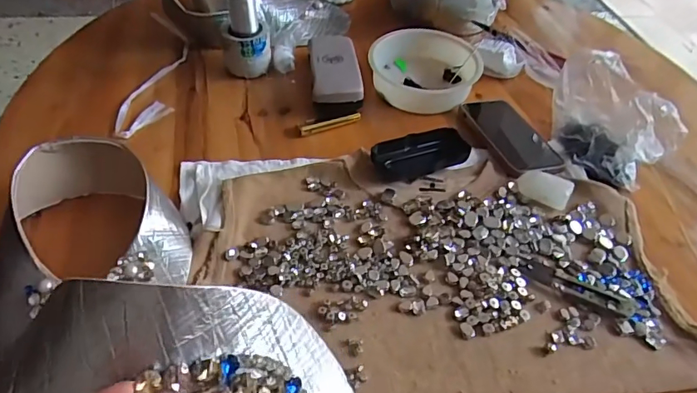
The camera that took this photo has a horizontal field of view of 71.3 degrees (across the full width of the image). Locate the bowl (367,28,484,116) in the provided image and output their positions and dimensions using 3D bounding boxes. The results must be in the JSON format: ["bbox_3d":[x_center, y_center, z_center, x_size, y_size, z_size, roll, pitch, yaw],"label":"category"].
[{"bbox_3d":[0.102,-0.180,0.668,0.131,0.044,0.143,3,48,-3],"label":"bowl"}]

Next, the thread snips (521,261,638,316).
[{"bbox_3d":[0.212,0.083,0.447,0.104,0.008,0.027,23,50,15],"label":"thread snips"}]

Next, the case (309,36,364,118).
[{"bbox_3d":[-0.019,-0.167,0.650,0.062,0.031,0.148,-2,48,-7],"label":"case"}]

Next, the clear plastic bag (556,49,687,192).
[{"bbox_3d":[0.292,-0.085,0.548,0.076,0.108,0.130,-21,53,-22],"label":"clear plastic bag"}]

